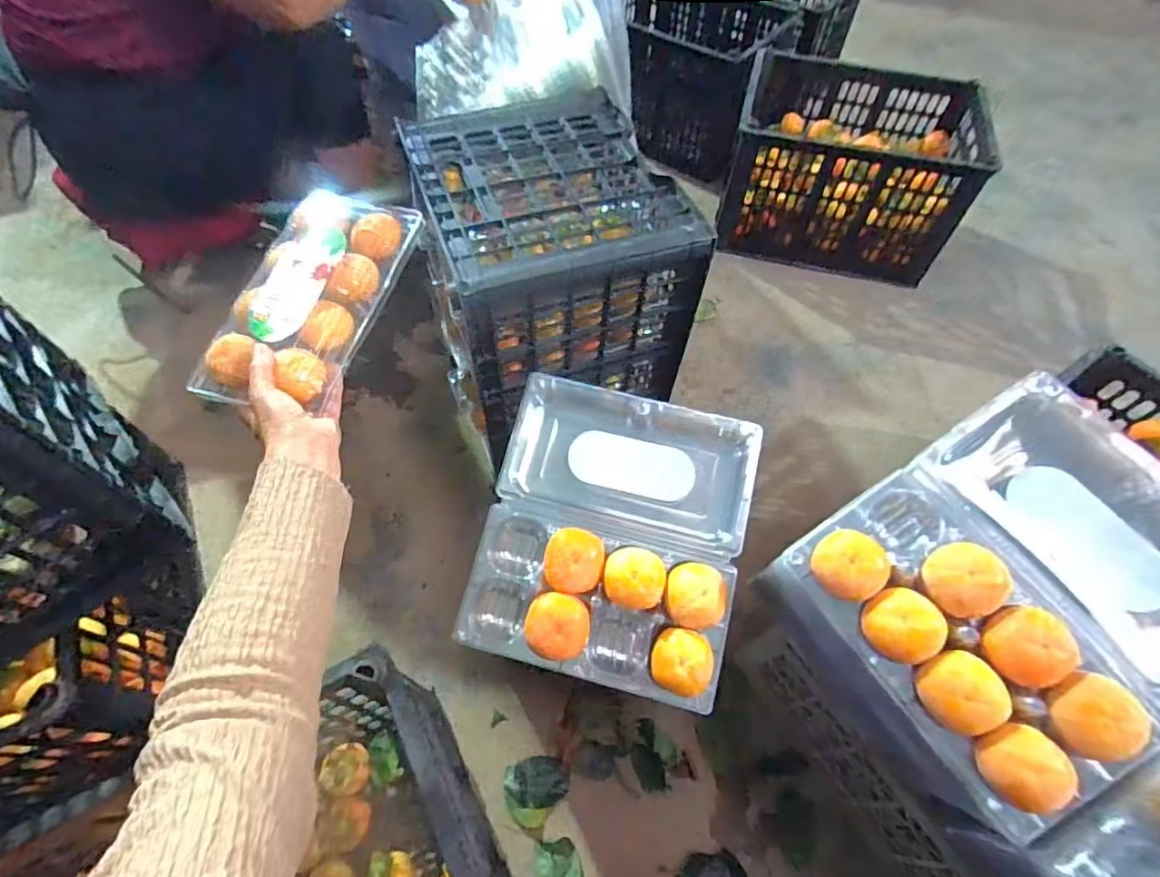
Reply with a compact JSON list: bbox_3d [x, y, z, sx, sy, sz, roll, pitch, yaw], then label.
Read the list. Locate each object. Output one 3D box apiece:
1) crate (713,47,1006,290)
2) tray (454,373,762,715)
[{"bbox_3d":[0.582,-0.603,1.229,0.471,0.267,0.337,16,58,7],"label":"crate"},{"bbox_3d":[0.035,0.101,0.571,0.264,0.070,0.304,13,68,7],"label":"tray"}]

